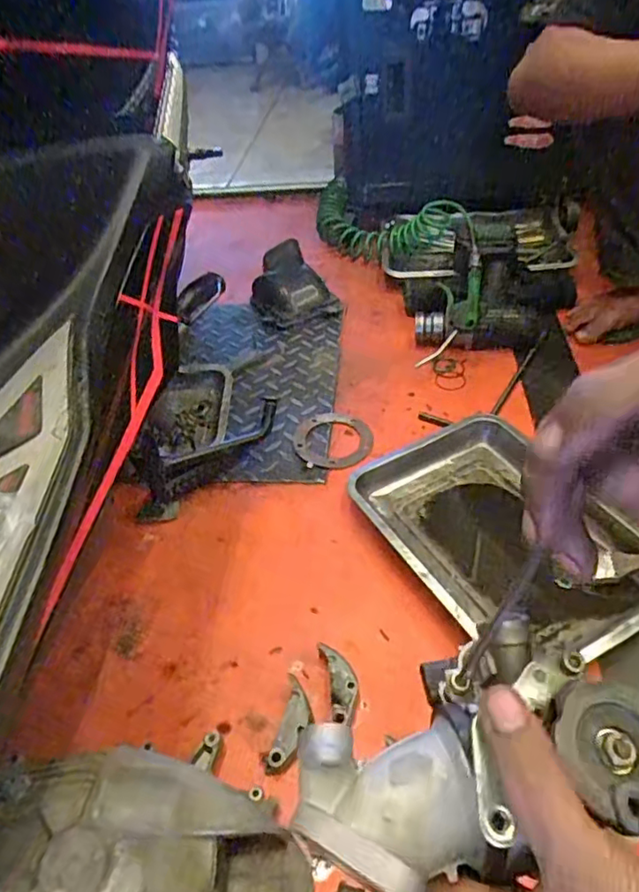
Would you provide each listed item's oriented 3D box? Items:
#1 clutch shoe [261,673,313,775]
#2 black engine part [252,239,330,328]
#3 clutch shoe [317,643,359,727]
[{"bbox_3d":[-0.027,0.272,0.578,0.033,0.017,0.089,9,45,16],"label":"clutch shoe"},{"bbox_3d":[-0.064,-0.319,1.152,0.139,0.074,0.186,-10,43,-4],"label":"black engine part"},{"bbox_3d":[0.022,0.242,0.603,0.031,0.023,0.082,-11,43,-5],"label":"clutch shoe"}]

